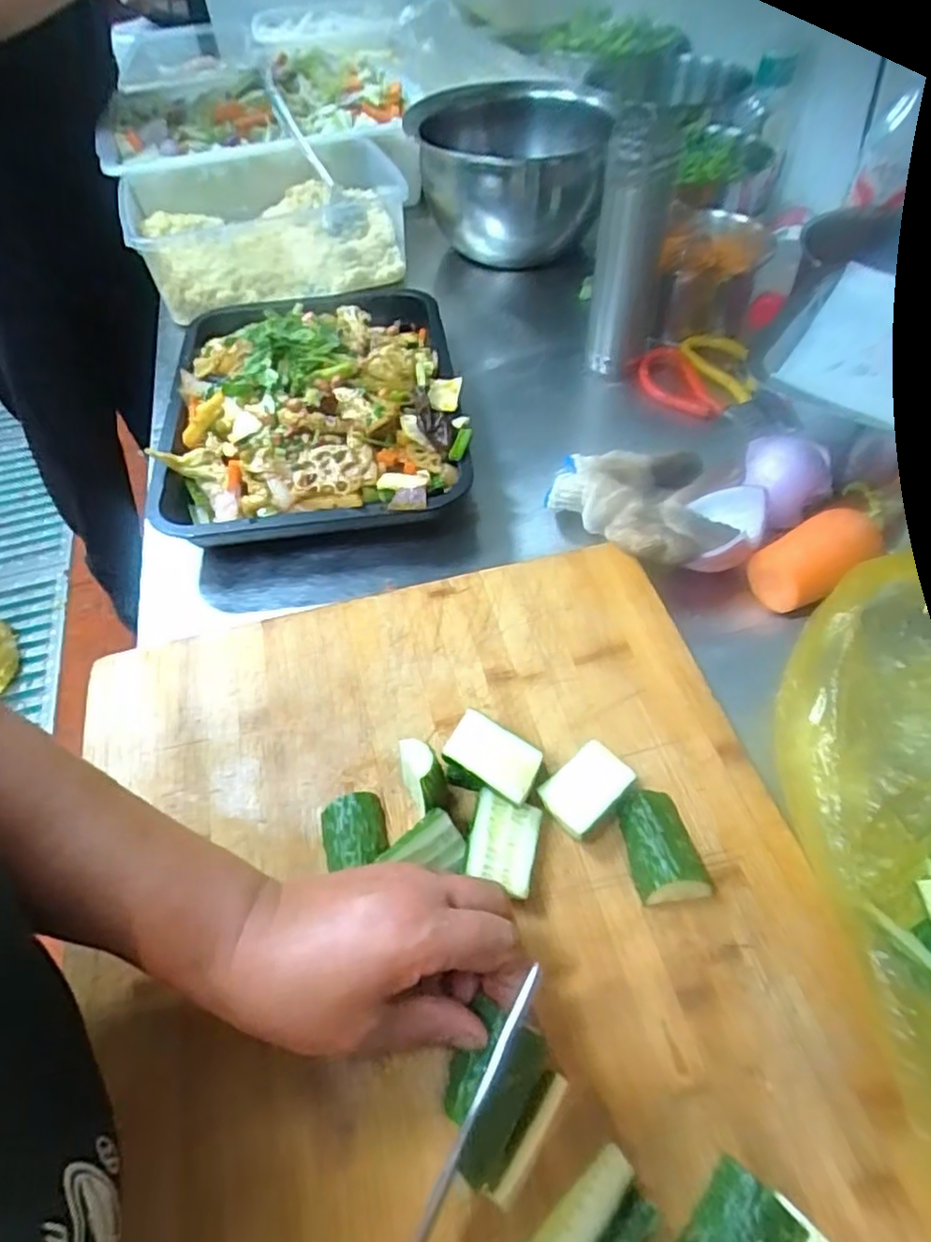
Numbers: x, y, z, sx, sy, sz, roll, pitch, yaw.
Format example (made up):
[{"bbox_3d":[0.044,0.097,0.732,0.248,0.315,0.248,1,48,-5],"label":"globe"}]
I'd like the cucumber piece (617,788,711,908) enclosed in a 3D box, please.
[{"bbox_3d":[0.105,0.123,0.365,0.035,0.020,0.057,-11,54,-5],"label":"cucumber piece"}]

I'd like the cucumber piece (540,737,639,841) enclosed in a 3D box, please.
[{"bbox_3d":[0.069,0.098,0.384,0.049,0.022,0.035,-37,60,-22],"label":"cucumber piece"}]

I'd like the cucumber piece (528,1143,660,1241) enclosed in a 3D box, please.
[{"bbox_3d":[0.054,0.252,0.273,0.052,0.012,0.033,-35,60,-21],"label":"cucumber piece"}]

